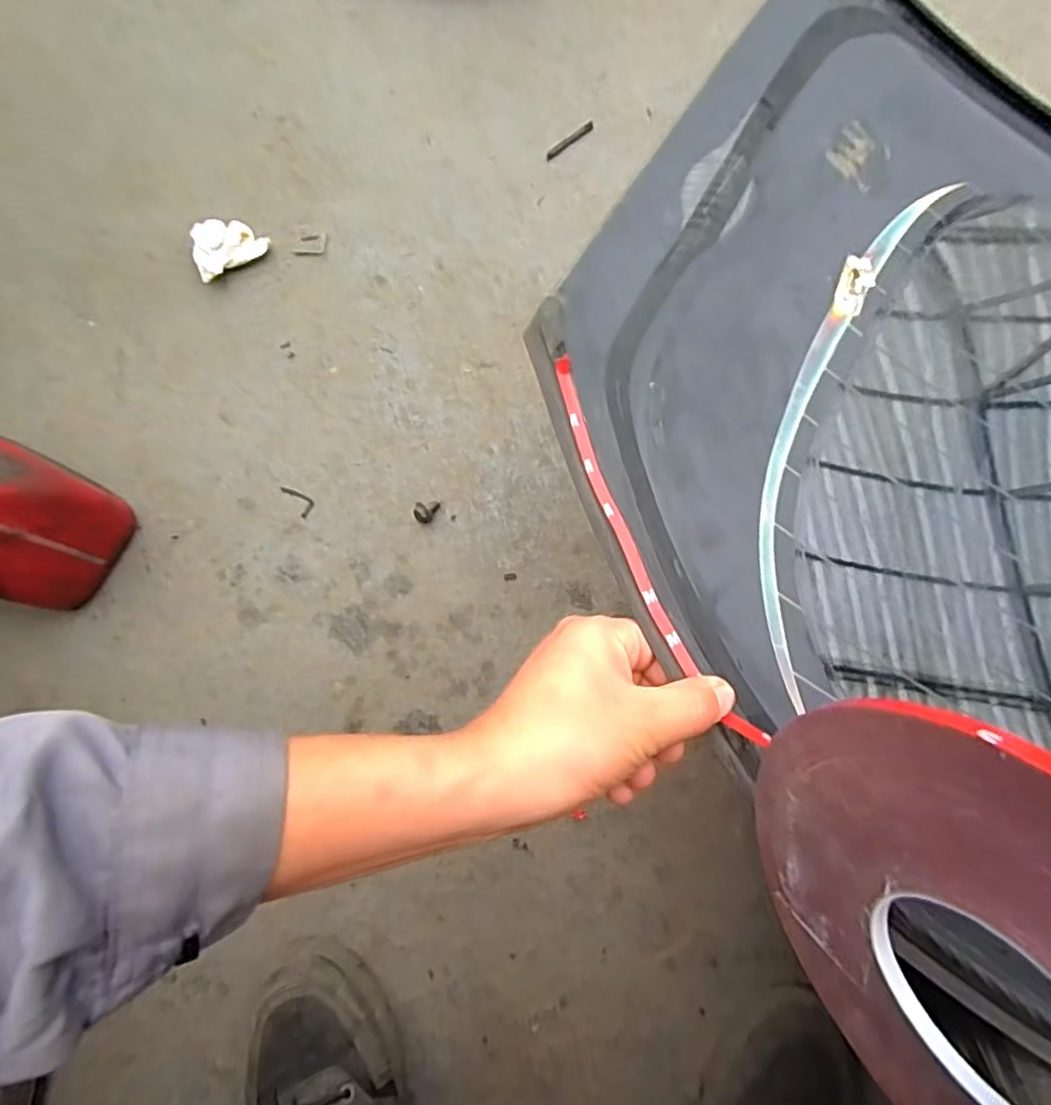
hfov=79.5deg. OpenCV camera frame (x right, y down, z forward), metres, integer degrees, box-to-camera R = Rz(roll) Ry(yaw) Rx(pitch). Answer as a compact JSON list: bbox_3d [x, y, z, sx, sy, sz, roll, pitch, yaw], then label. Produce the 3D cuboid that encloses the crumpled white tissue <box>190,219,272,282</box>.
[{"bbox_3d":[-0.284,-0.292,0.601,0.067,0.030,0.046,-34,80,-7],"label":"crumpled white tissue"}]

